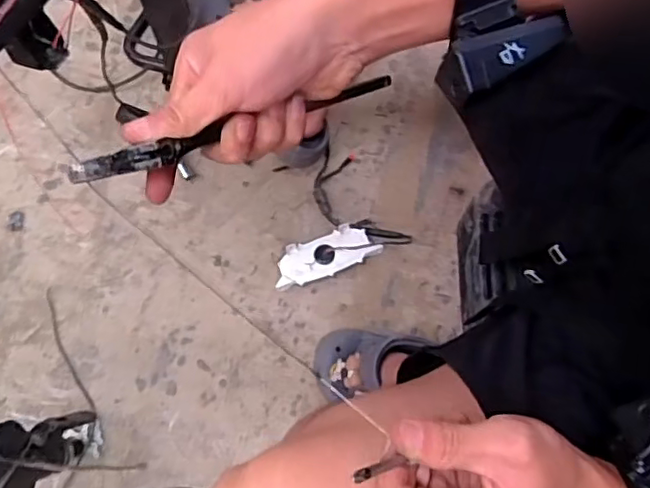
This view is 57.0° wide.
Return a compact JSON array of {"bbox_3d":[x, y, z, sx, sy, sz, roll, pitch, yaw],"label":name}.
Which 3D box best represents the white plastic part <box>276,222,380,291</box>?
[{"bbox_3d":[-0.001,0.015,0.840,0.142,0.031,0.059,-22,76,-5],"label":"white plastic part"}]

